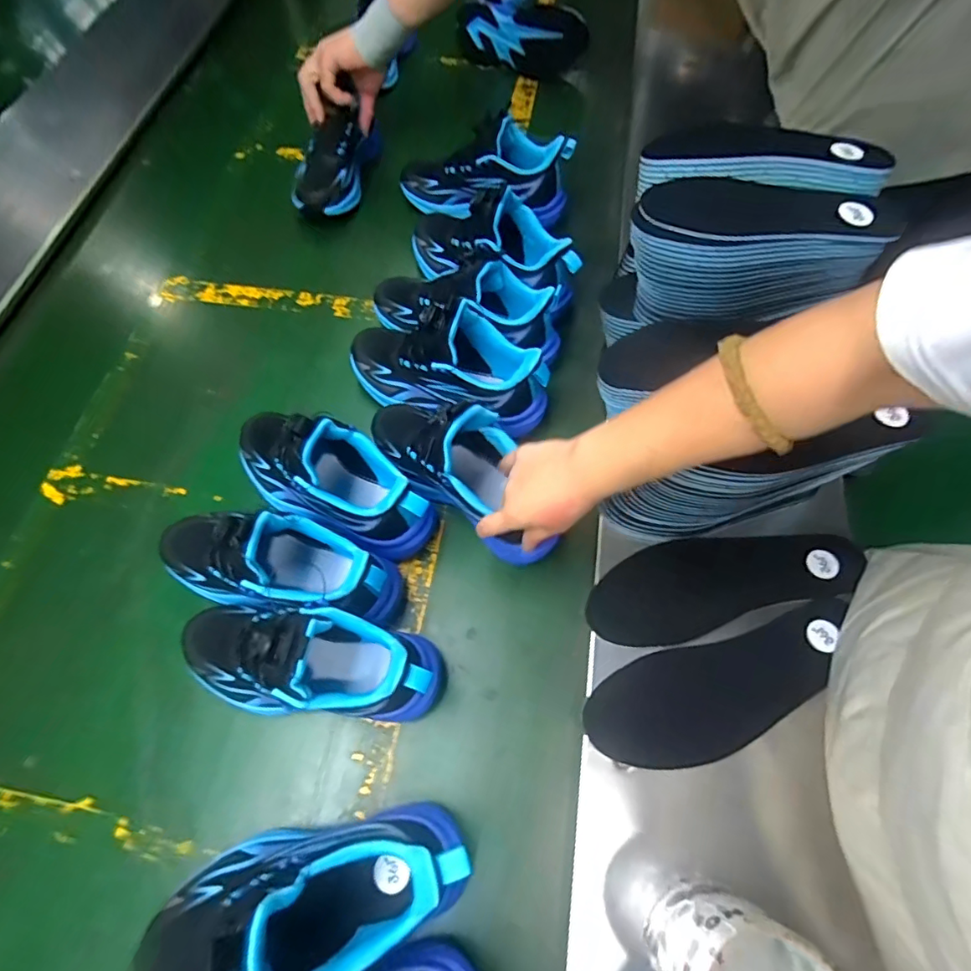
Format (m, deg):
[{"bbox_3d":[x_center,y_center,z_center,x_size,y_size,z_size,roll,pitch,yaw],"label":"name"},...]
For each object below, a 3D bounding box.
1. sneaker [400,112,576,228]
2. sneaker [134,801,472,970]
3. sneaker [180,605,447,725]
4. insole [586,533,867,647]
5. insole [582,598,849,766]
[{"bbox_3d":[-0.005,-0.425,0.710,0.250,0.115,0.094,4,62,18],"label":"sneaker"},{"bbox_3d":[-0.124,0.288,0.360,0.228,0.138,0.085,-10,63,-4],"label":"sneaker"},{"bbox_3d":[-0.153,0.144,0.433,0.227,0.134,0.082,5,63,4],"label":"sneaker"},{"bbox_3d":[0.218,0.085,0.482,0.253,0.010,0.082,-13,63,-6],"label":"insole"},{"bbox_3d":[0.204,0.171,0.440,0.242,0.011,0.083,-16,64,-7],"label":"insole"}]

